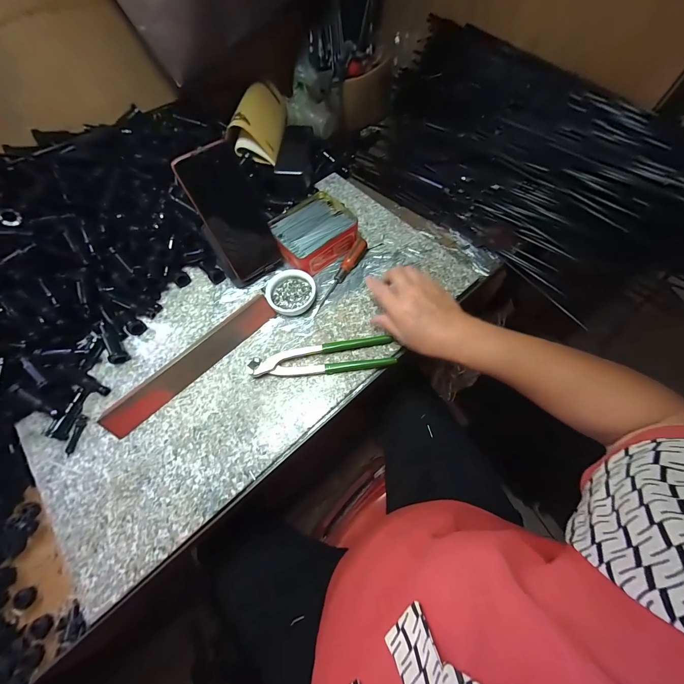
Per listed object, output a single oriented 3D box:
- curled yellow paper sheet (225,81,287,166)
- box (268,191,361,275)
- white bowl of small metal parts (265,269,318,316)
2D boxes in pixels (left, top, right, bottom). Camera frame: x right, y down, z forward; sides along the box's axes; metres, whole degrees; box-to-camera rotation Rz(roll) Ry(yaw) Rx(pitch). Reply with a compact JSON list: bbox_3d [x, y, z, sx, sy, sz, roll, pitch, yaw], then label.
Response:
[{"bbox_3d":[-0.148,-0.412,0.536,0.074,0.070,0.221,0,65,3],"label":"curled yellow paper sheet"},{"bbox_3d":[-0.044,-0.176,0.476,0.128,0.043,0.112,-36,68,-13],"label":"box"},{"bbox_3d":[-0.079,-0.078,0.443,0.071,0.025,0.082,-35,68,-13],"label":"white bowl of small metal parts"}]

